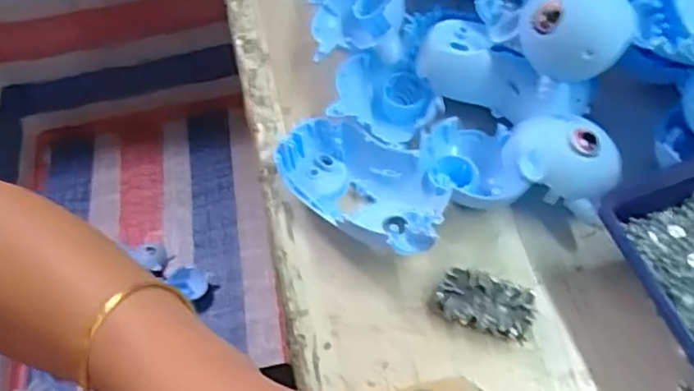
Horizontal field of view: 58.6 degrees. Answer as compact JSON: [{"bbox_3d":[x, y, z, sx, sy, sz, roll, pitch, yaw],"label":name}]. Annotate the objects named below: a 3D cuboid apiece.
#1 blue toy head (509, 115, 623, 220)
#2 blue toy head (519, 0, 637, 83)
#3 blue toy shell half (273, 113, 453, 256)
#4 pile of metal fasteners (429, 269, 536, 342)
[{"bbox_3d":[0.131,-0.021,0.375,0.064,0.036,0.048,13,58,14],"label":"blue toy head"},{"bbox_3d":[0.131,-0.096,0.356,0.060,0.046,0.043,15,59,14],"label":"blue toy head"},{"bbox_3d":[0.008,-0.006,0.392,0.118,0.032,0.066,25,62,20],"label":"blue toy shell half"},{"bbox_3d":[0.079,0.061,0.355,0.053,0.018,0.030,21,61,18],"label":"pile of metal fasteners"}]

